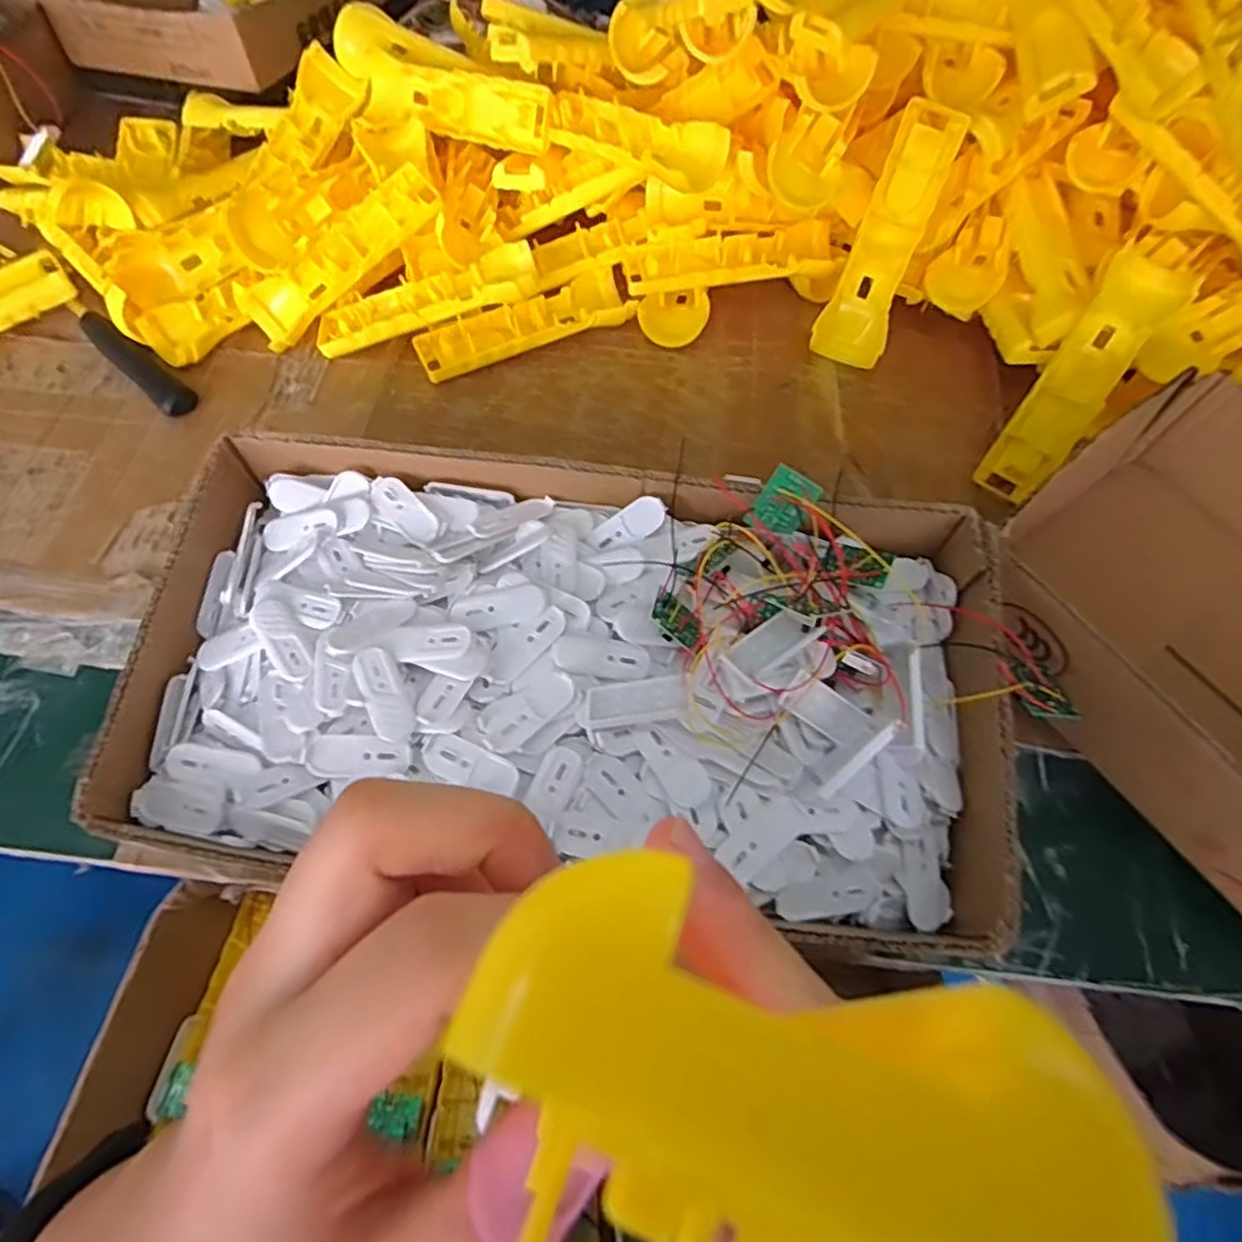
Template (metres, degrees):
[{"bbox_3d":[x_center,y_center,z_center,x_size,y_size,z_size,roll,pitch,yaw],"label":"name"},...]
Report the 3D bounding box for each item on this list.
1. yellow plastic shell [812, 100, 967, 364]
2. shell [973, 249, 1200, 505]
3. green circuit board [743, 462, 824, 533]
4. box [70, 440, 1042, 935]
[{"bbox_3d":[0.186,-0.264,0.500,0.046,0.020,0.164,23,105,11],"label":"yellow plastic shell"},{"bbox_3d":[0.290,-0.150,0.457,0.044,0.020,0.152,35,110,16],"label":"shell"},{"bbox_3d":[0.084,-0.061,0.371,0.027,0.007,0.034,33,100,15],"label":"green circuit board"},{"bbox_3d":[-0.030,0.024,0.365,0.416,0.081,0.206,7,61,3],"label":"box"}]

